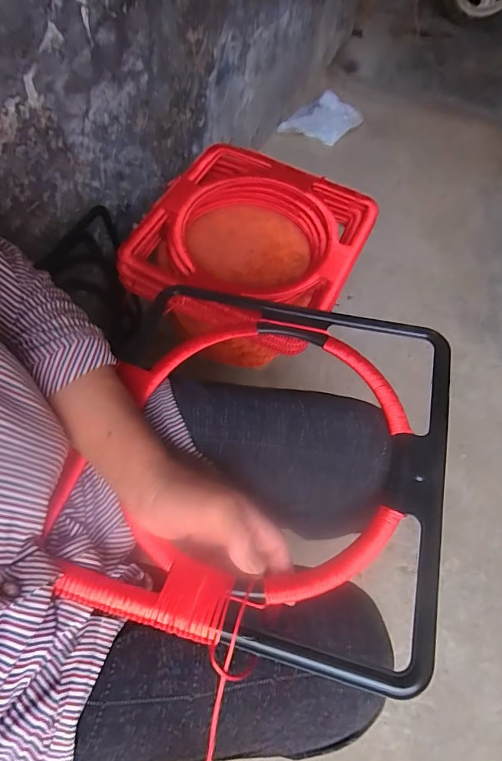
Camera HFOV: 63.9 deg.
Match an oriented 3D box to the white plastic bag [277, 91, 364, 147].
[{"bbox_3d":[0.244,-0.871,1.348,0.194,0.055,0.266,33,66,14],"label":"white plastic bag"}]

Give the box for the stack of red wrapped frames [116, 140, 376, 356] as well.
[{"bbox_3d":[-0.002,-0.228,0.687,0.347,0.081,0.361,23,64,10],"label":"stack of red wrapped frames"}]

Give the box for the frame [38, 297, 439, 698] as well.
[{"bbox_3d":[0.012,0.056,0.369,0.316,0.031,0.323,14,62,5],"label":"frame"}]

